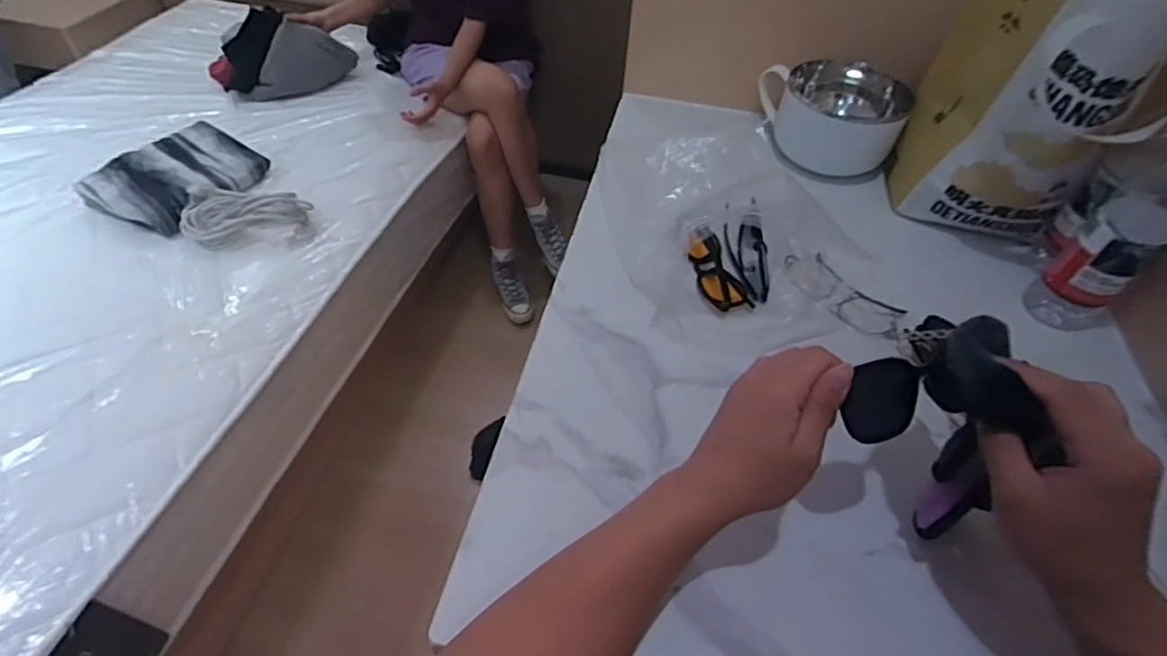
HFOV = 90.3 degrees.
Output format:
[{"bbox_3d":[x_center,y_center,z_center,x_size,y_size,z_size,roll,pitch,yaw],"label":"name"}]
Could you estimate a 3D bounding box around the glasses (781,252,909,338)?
[{"bbox_3d":[0.272,-0.038,0.617,0.045,0.028,0.135,-35,61,-30],"label":"glasses"}]

